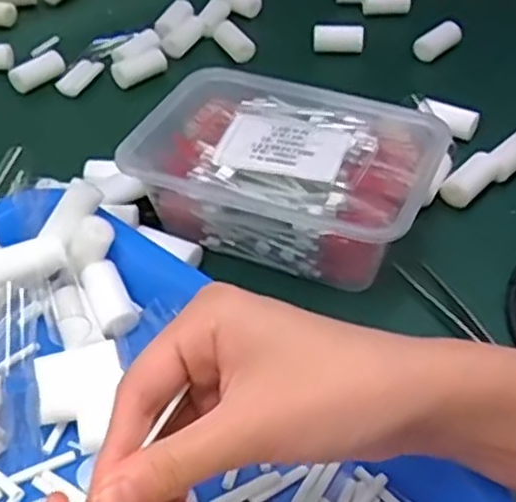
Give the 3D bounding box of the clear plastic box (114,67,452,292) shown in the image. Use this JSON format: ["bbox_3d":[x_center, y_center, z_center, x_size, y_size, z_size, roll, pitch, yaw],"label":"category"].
[{"bbox_3d":[0.015,-0.045,0.448,0.174,0.058,0.121,17,47,18],"label":"clear plastic box"}]

